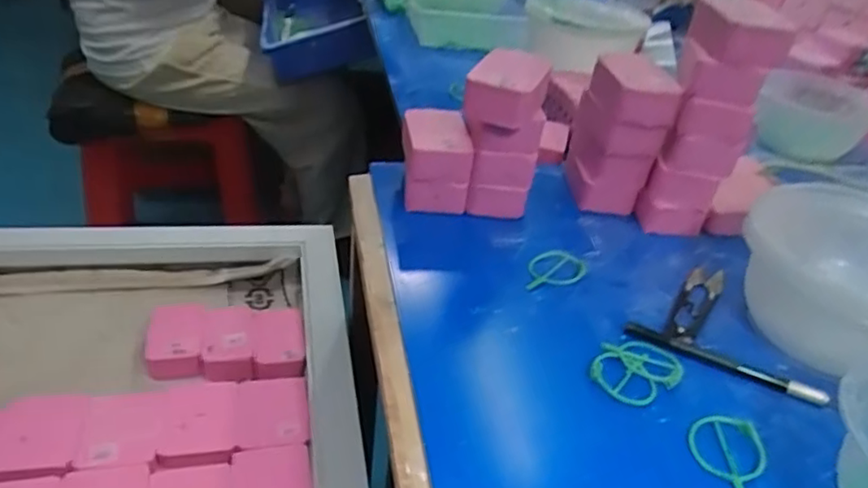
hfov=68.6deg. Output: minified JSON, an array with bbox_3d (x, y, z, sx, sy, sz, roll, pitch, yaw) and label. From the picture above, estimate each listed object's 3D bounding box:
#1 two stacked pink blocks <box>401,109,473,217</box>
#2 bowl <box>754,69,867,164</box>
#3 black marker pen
[{"bbox_3d":[-0.001,-0.065,0.488,0.051,0.060,0.067,2,35,-8],"label":"two stacked pink blocks"},{"bbox_3d":[0.403,-0.136,0.682,0.113,0.063,0.094,18,36,15],"label":"bowl"},{"bbox_3d":[0.171,0.069,0.376,0.113,0.006,0.013,19,36,17],"label":"black marker pen"}]

